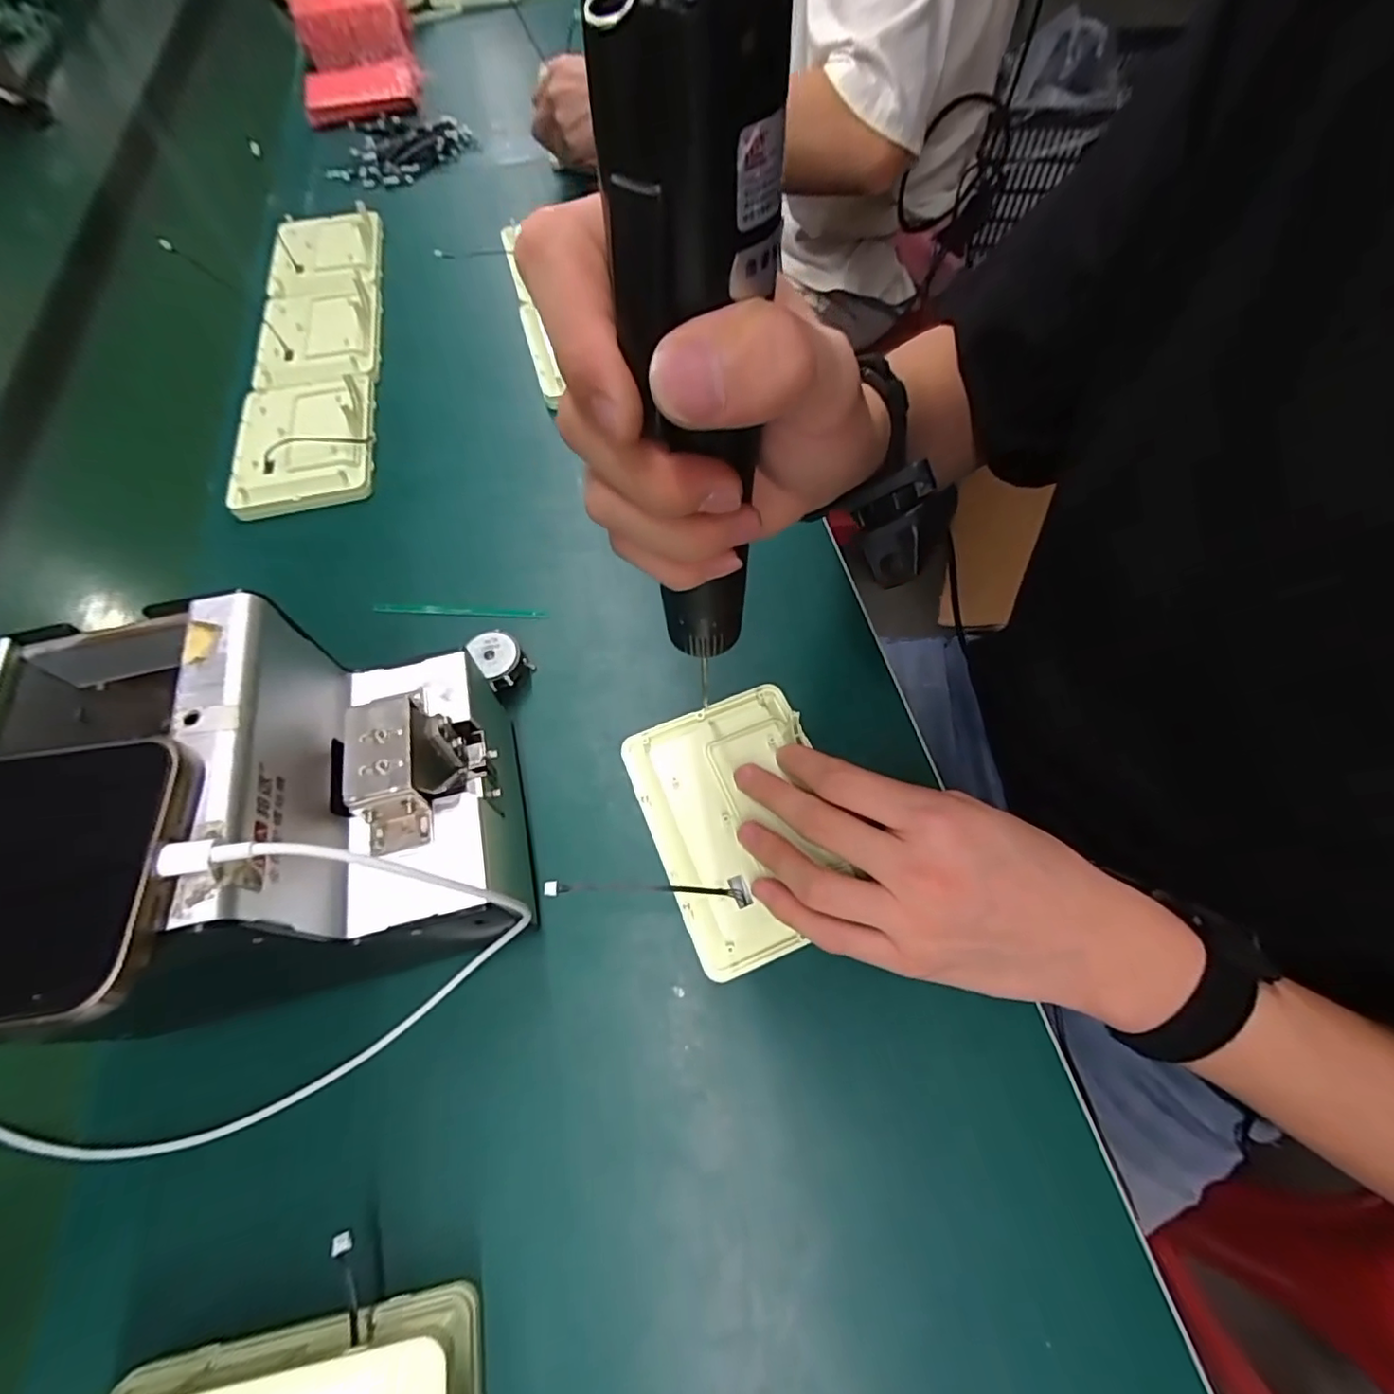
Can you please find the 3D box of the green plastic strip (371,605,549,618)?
[{"bbox_3d":[-0.158,-0.057,0.399,0.117,0.006,0.006,2,63,5],"label":"green plastic strip"}]

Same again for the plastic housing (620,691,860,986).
[{"bbox_3d":[0.024,0.061,0.311,0.095,0.017,0.134,-20,64,-10],"label":"plastic housing"}]

